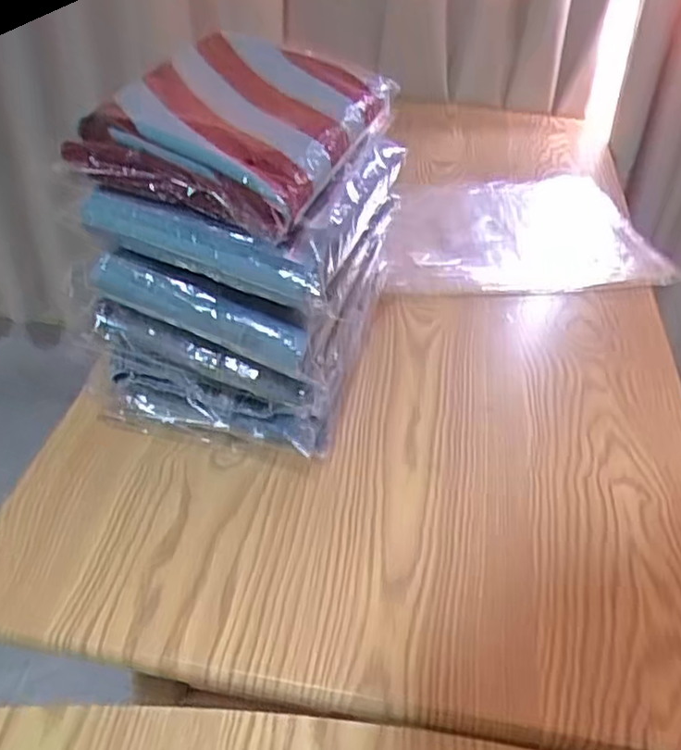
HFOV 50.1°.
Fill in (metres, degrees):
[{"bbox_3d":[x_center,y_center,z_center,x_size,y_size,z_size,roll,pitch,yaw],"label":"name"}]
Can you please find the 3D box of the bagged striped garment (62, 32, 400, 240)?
[{"bbox_3d":[-0.073,-0.206,0.576,0.171,0.049,0.264,14,40,12],"label":"bagged striped garment"}]

